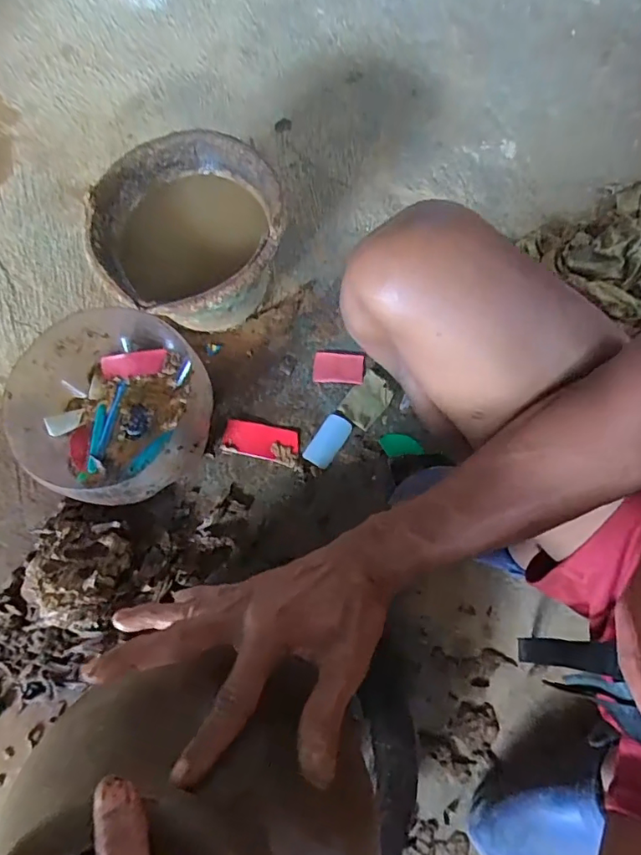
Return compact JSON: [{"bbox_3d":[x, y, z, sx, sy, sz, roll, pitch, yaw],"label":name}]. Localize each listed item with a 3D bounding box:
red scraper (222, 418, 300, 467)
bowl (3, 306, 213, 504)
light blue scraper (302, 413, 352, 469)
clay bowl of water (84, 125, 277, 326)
[{"bbox_3d":[-0.083,0.019,0.737,0.108,0.008,0.051,13,74,7],"label":"red scraper"},{"bbox_3d":[-0.272,-0.025,0.703,0.249,0.131,0.241,-1,73,2],"label":"bowl"},{"bbox_3d":[0.010,0.019,0.731,0.041,0.009,0.078,32,76,11],"label":"light blue scraper"},{"bbox_3d":[-0.173,-0.246,0.739,0.241,0.178,0.265,-1,73,2],"label":"clay bowl of water"}]

